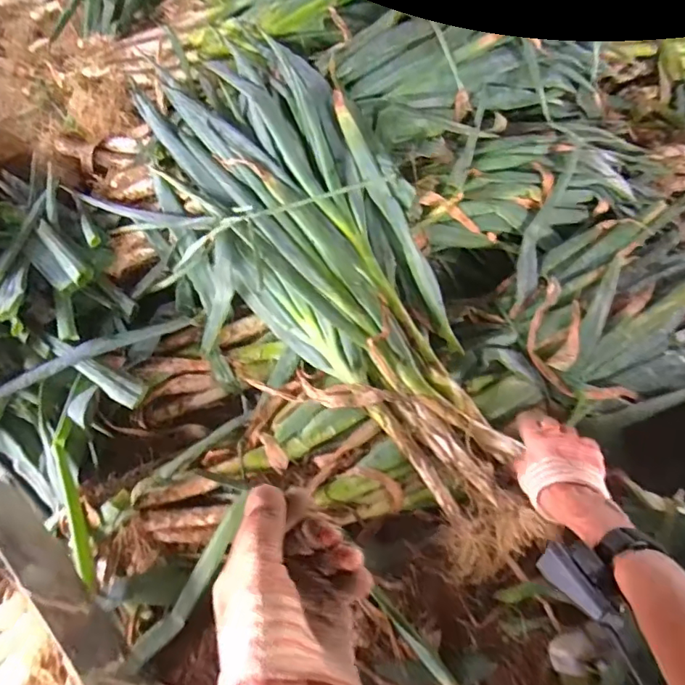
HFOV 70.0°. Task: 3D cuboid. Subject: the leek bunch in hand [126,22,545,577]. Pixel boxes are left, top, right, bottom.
[{"bbox_3d":[-0.037,-0.086,0.740,0.327,0.182,0.888,-28,74,-16],"label":"leek bunch in hand"}]

